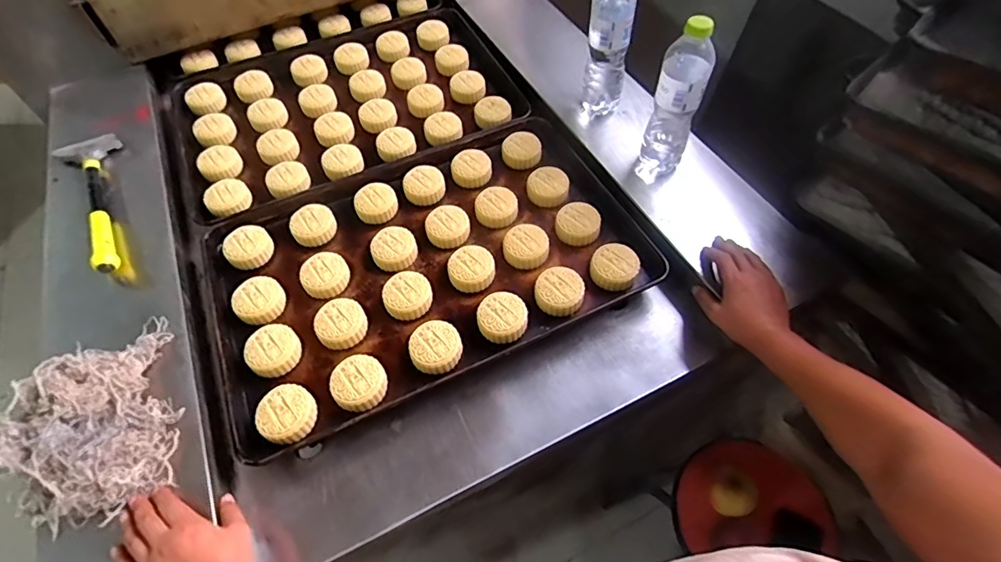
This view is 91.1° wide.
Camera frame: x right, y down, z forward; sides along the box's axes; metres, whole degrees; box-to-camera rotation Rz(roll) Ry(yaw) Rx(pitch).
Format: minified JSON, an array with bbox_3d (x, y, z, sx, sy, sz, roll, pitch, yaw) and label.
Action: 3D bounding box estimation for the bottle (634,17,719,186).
[{"bbox_3d":[0.244,-0.246,0.684,0.066,0.233,0.056,14,56,15],"label":"bottle"}]

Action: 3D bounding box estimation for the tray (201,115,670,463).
[{"bbox_3d":[-0.094,-0.010,0.704,0.593,0.040,0.358,-23,59,-12],"label":"tray"}]

